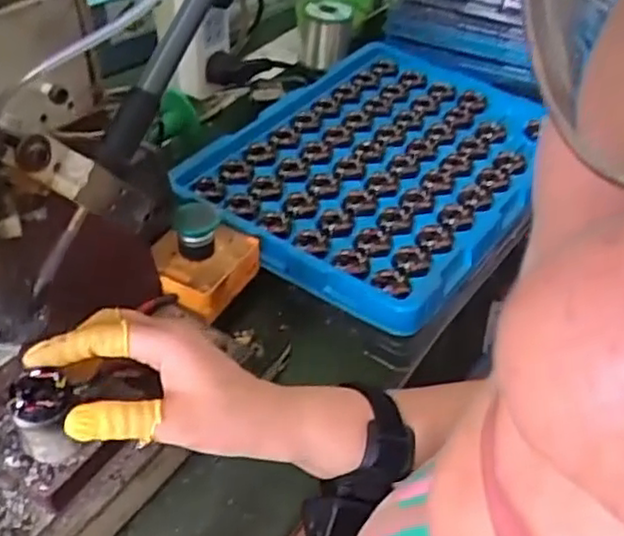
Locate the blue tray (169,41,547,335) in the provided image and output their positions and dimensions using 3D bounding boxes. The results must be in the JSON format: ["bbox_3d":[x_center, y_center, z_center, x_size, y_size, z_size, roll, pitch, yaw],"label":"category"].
[{"bbox_3d":[0.082,-0.116,0.708,0.278,0.030,0.409,26,47,22],"label":"blue tray"}]

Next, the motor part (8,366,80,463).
[{"bbox_3d":[-0.147,0.082,0.392,0.032,0.043,0.029,-2,43,-7],"label":"motor part"}]

